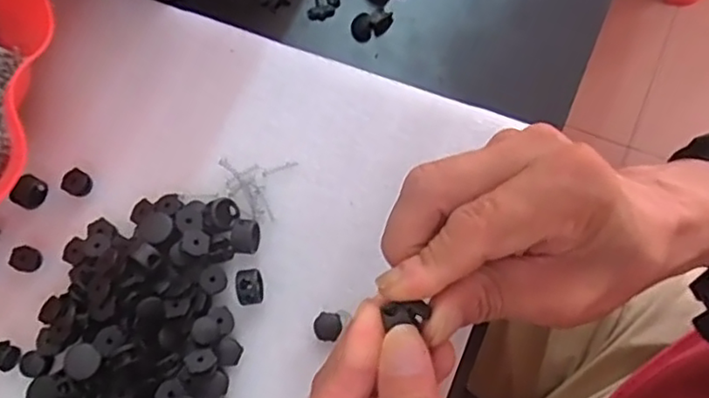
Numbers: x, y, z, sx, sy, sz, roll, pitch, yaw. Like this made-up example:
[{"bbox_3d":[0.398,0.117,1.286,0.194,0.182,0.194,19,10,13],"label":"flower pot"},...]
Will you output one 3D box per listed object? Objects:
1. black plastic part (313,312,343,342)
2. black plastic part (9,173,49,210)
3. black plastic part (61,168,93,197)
[{"bbox_3d":[-0.013,0.062,0.311,0.013,0.010,0.013,7,76,3],"label":"black plastic part"},{"bbox_3d":[-0.170,-0.004,0.335,0.012,0.012,0.017,24,78,7],"label":"black plastic part"},{"bbox_3d":[-0.146,-0.009,0.337,0.014,0.008,0.014,0,76,1],"label":"black plastic part"}]

